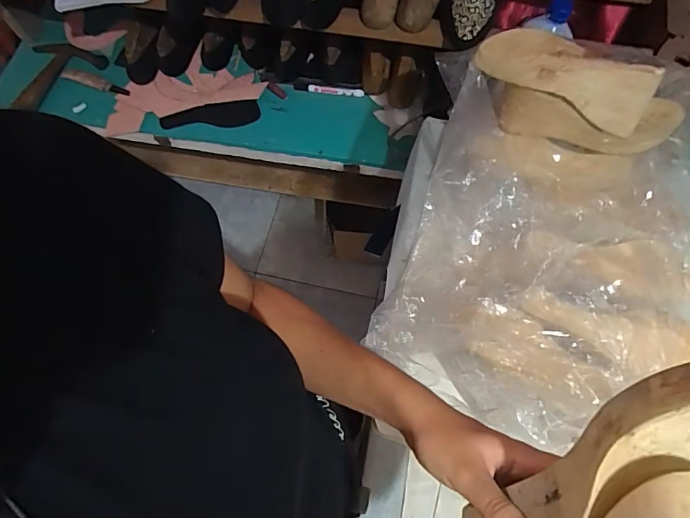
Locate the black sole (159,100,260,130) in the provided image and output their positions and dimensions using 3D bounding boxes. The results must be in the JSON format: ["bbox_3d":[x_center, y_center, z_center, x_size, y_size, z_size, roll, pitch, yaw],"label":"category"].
[{"bbox_3d":[-0.275,-0.296,0.911,0.193,0.007,0.059,-4,73,-5],"label":"black sole"}]

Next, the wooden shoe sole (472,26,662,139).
[{"bbox_3d":[0.261,-0.214,0.513,0.214,0.073,0.068,17,68,-7],"label":"wooden shoe sole"}]

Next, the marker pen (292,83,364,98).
[{"bbox_3d":[-0.034,-0.357,0.935,0.146,0.013,0.017,8,68,3],"label":"marker pen"}]

